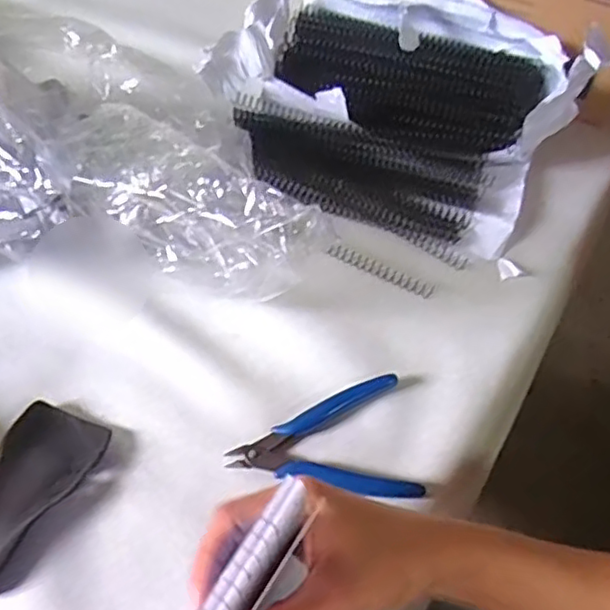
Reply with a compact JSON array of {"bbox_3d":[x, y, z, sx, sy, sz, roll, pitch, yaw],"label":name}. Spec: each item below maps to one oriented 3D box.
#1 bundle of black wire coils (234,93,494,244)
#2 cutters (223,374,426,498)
[{"bbox_3d":[0.041,-0.124,0.554,0.226,0.035,0.085,21,56,12],"label":"bundle of black wire coils"},{"bbox_3d":[0.017,0.081,0.420,0.120,0.013,0.084,9,55,3],"label":"cutters"}]

